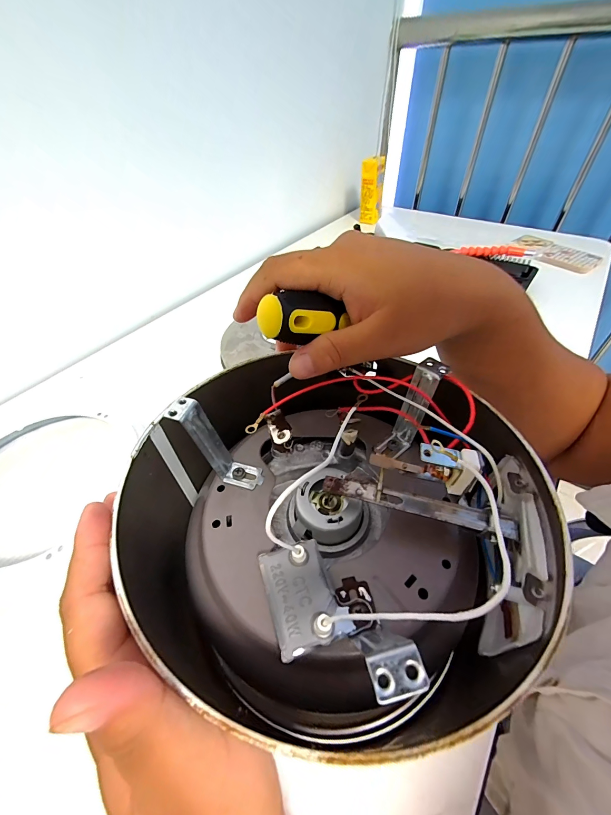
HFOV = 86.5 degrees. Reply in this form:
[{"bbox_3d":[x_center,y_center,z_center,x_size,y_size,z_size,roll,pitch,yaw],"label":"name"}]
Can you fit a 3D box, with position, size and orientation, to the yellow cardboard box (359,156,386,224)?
[{"bbox_3d":[0.160,-0.515,0.784,0.056,0.139,0.055,6,47,8],"label":"yellow cardboard box"}]

